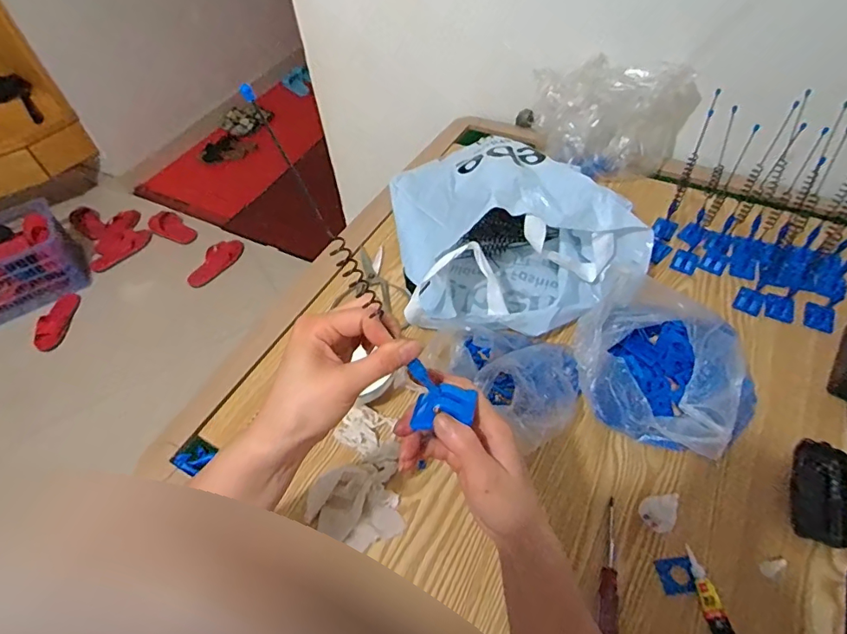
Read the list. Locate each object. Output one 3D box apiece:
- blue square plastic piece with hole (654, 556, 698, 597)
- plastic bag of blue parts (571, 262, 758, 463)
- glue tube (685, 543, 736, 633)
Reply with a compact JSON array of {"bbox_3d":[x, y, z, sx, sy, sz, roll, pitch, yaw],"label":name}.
[{"bbox_3d":[0.260,0.266,0.503,0.033,0.004,0.033,-19,56,16],"label":"blue square plastic piece with hole"},{"bbox_3d":[0.288,0.053,0.595,0.201,0.073,0.203,21,57,20],"label":"plastic bag of blue parts"},{"bbox_3d":[0.280,0.272,0.487,0.020,0.010,0.080,-10,52,-3],"label":"glue tube"}]

